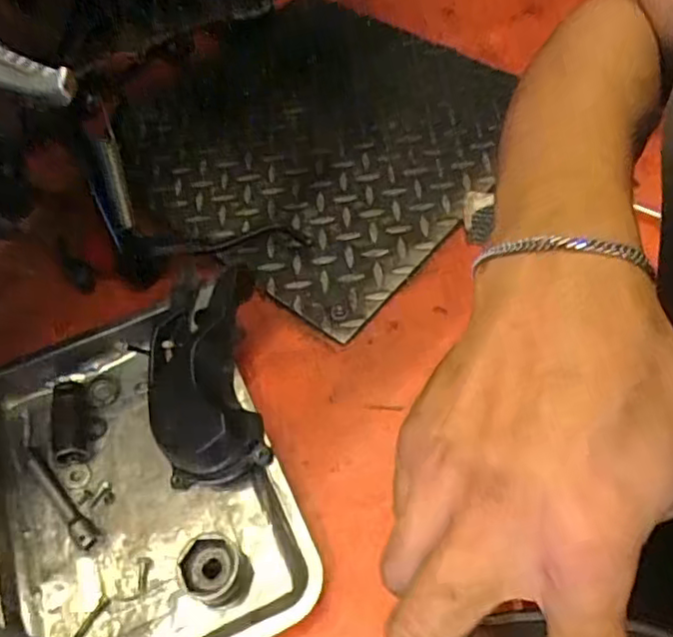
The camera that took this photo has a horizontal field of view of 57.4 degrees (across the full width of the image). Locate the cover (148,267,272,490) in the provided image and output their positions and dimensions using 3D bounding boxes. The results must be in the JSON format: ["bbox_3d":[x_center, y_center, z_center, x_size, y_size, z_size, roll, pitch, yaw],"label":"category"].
[{"bbox_3d":[-0.125,0.062,0.591,0.107,0.095,0.179,-9,56,-2],"label":"cover"}]

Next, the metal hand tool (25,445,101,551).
[{"bbox_3d":[-0.261,0.162,0.574,0.018,0.017,0.133,-38,61,-19],"label":"metal hand tool"}]

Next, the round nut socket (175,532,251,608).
[{"bbox_3d":[-0.102,0.213,0.517,0.051,0.048,0.051,-2,56,3],"label":"round nut socket"}]

